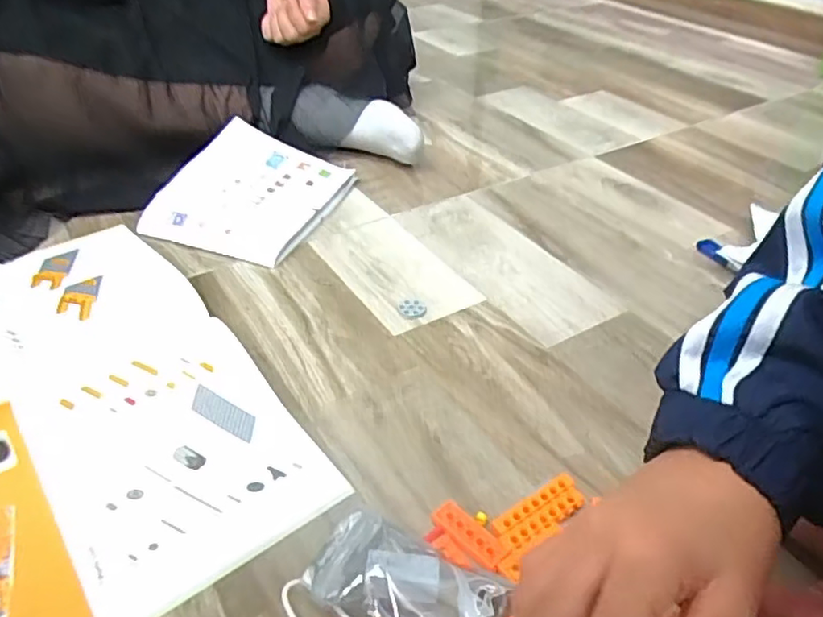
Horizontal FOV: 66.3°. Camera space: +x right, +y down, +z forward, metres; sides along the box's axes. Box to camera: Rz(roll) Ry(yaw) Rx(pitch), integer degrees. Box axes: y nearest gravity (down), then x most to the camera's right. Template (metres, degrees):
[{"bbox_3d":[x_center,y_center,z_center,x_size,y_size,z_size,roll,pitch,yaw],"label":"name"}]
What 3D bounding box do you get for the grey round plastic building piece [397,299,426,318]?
[{"bbox_3d":[0.000,-0.001,0.549,0.025,0.004,0.024,1,35,-1],"label":"grey round plastic building piece"}]

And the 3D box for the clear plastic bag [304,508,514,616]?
[{"bbox_3d":[-0.004,0.150,0.345,0.106,0.017,0.063,21,42,23],"label":"clear plastic bag"}]

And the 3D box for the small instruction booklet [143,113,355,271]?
[{"bbox_3d":[-0.165,-0.123,0.666,0.157,0.030,0.183,24,43,3],"label":"small instruction booklet"}]

